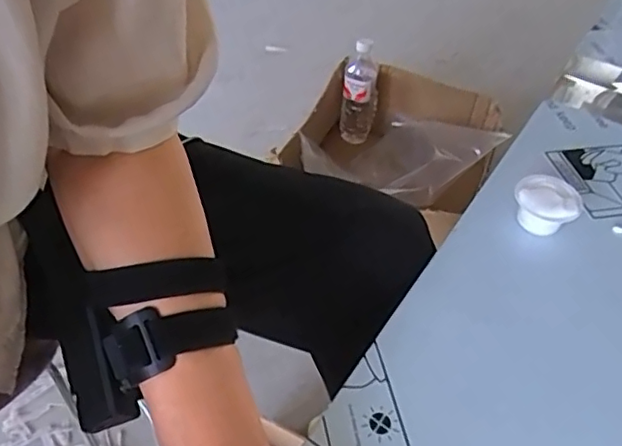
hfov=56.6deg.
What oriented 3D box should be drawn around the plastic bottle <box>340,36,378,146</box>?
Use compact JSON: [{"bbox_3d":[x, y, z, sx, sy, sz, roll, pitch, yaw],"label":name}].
[{"bbox_3d":[0.103,-0.280,1.236,0.072,0.208,0.078,13,47,10],"label":"plastic bottle"}]

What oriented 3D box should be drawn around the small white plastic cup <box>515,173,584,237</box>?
[{"bbox_3d":[0.201,-0.014,0.498,0.051,0.037,0.051,1,46,-1],"label":"small white plastic cup"}]

